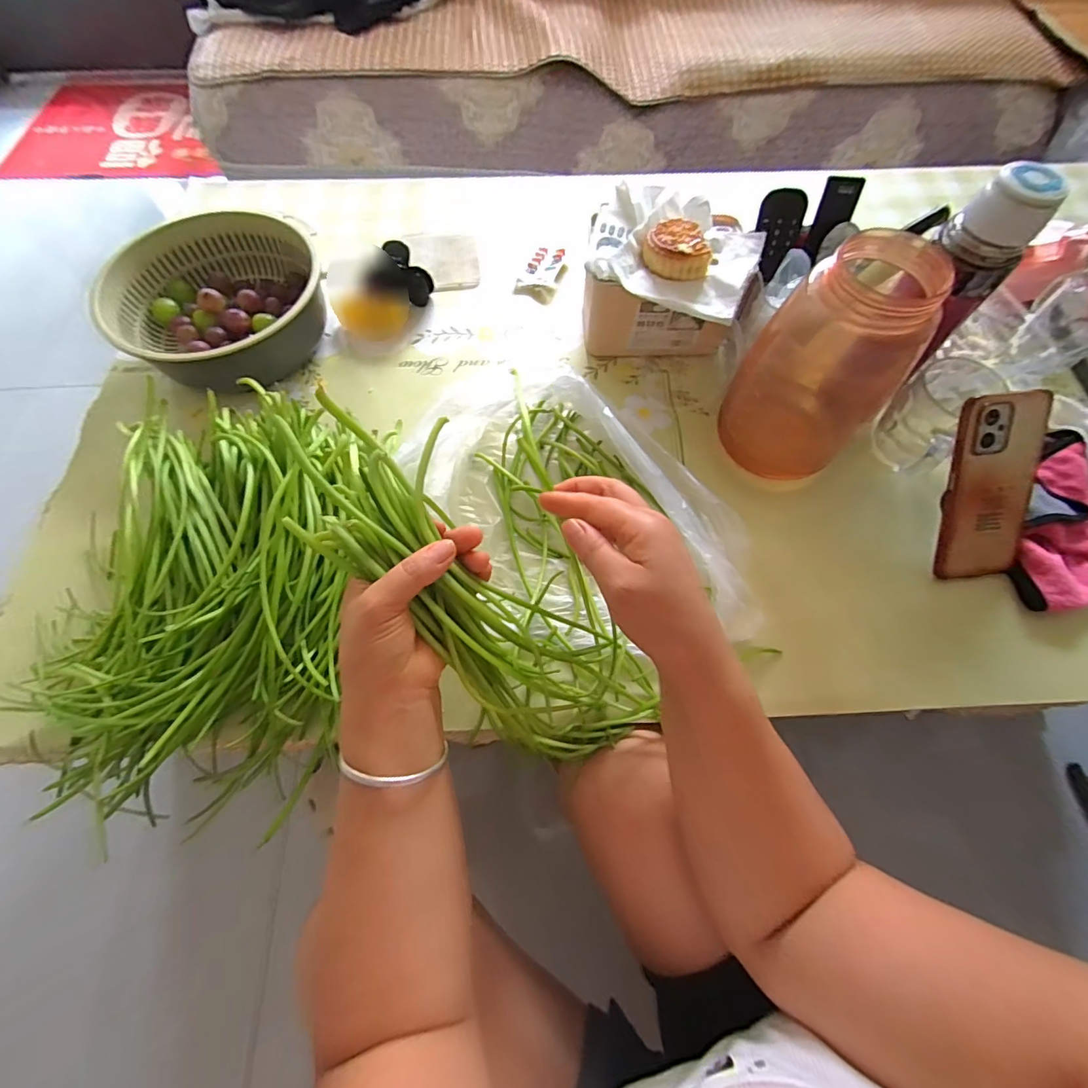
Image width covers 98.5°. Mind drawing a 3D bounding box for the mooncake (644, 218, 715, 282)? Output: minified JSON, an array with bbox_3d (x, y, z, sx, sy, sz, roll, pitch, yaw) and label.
[{"bbox_3d":[0.133,-0.290,0.459,0.067,0.027,0.067,20,67,9],"label":"mooncake"}]

